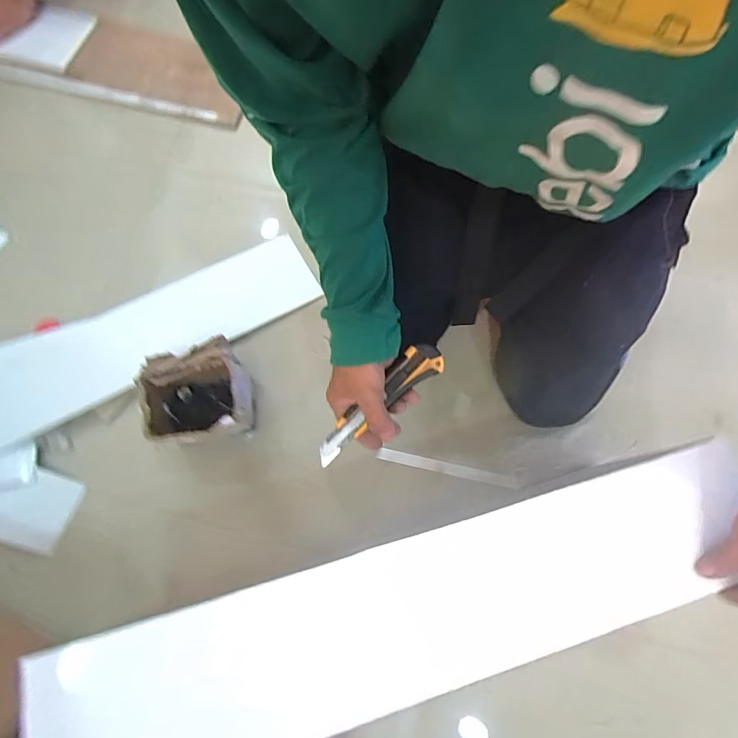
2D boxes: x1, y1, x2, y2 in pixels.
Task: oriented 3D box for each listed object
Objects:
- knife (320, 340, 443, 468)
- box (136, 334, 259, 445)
[{"bbox_3d":[0.009,0.036,0.458,0.169,0.019,0.038,-43,76,-3],"label":"knife"},{"bbox_3d":[-0.247,0.042,0.637,0.140,0.114,0.137,-11,72,-3],"label":"box"}]

